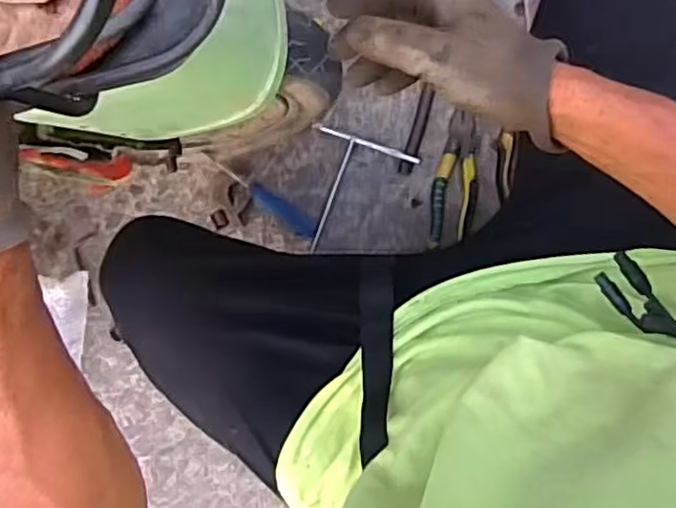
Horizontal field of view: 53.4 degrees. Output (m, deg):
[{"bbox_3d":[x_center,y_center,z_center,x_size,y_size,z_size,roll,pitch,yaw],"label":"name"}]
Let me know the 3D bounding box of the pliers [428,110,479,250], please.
[{"bbox_3d":[0.149,-0.090,0.849,0.055,0.015,0.164,9,94,7],"label":"pliers"}]

